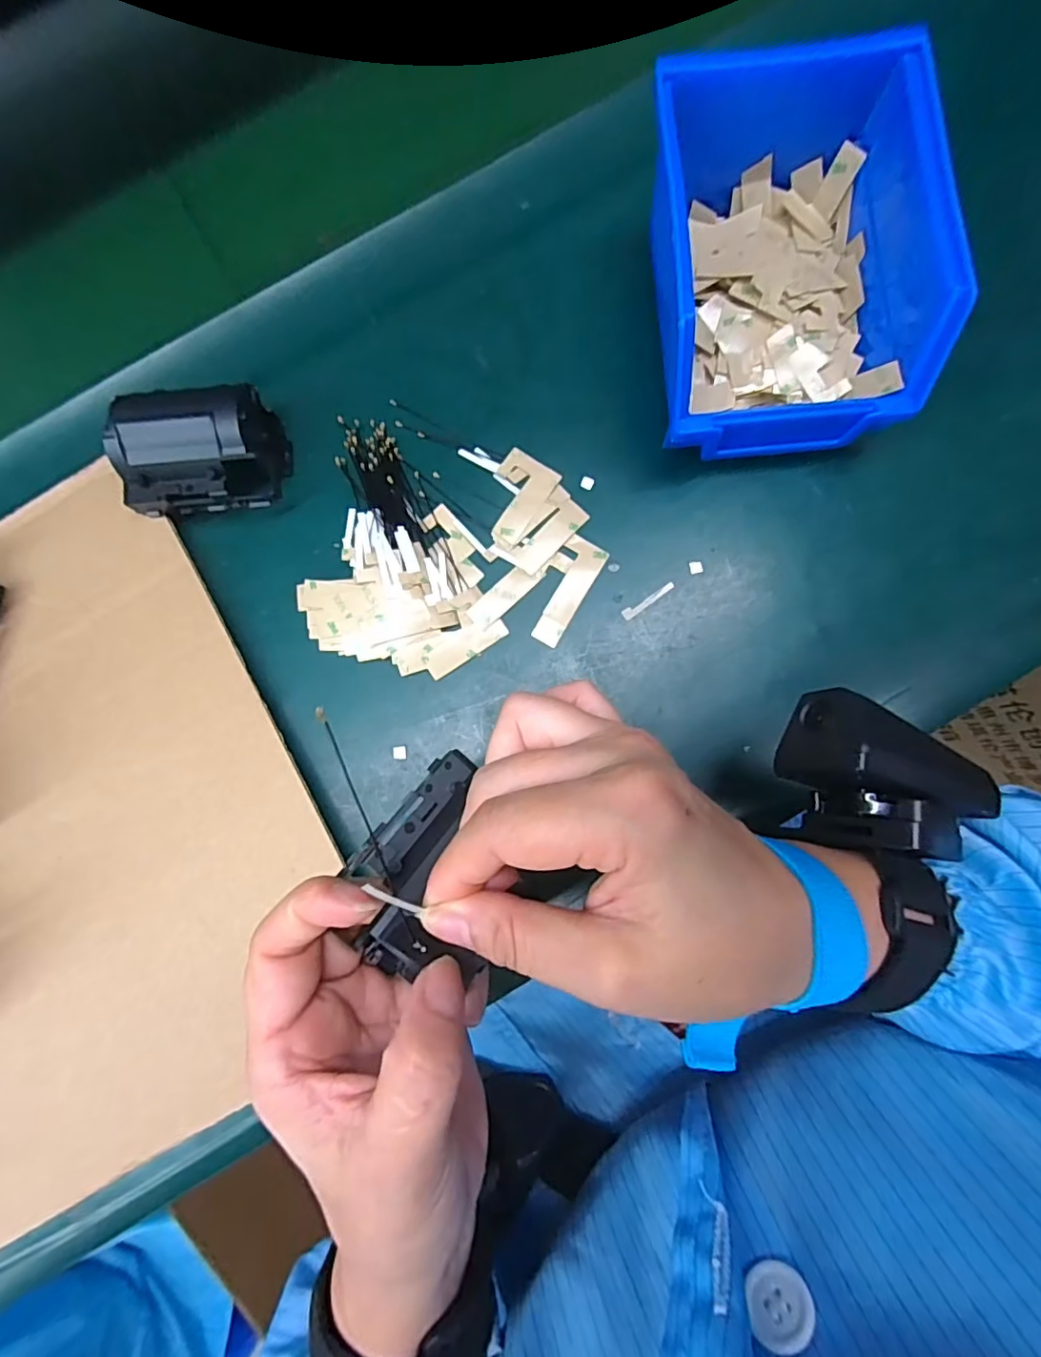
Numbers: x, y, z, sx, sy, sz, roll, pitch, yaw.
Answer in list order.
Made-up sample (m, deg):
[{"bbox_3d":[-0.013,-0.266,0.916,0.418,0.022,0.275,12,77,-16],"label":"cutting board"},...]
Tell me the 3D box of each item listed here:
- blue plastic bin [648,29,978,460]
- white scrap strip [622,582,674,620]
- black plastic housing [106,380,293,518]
[{"bbox_3d":[0.108,-0.190,0.254,0.115,0.074,0.171,-6,83,0],"label":"blue plastic bin"},{"bbox_3d":[0.061,-0.037,0.272,0.027,0.004,0.005,-32,81,-2],"label":"white scrap strip"},{"bbox_3d":[-0.151,-0.107,0.267,0.072,0.037,0.052,-7,83,0],"label":"black plastic housing"}]

